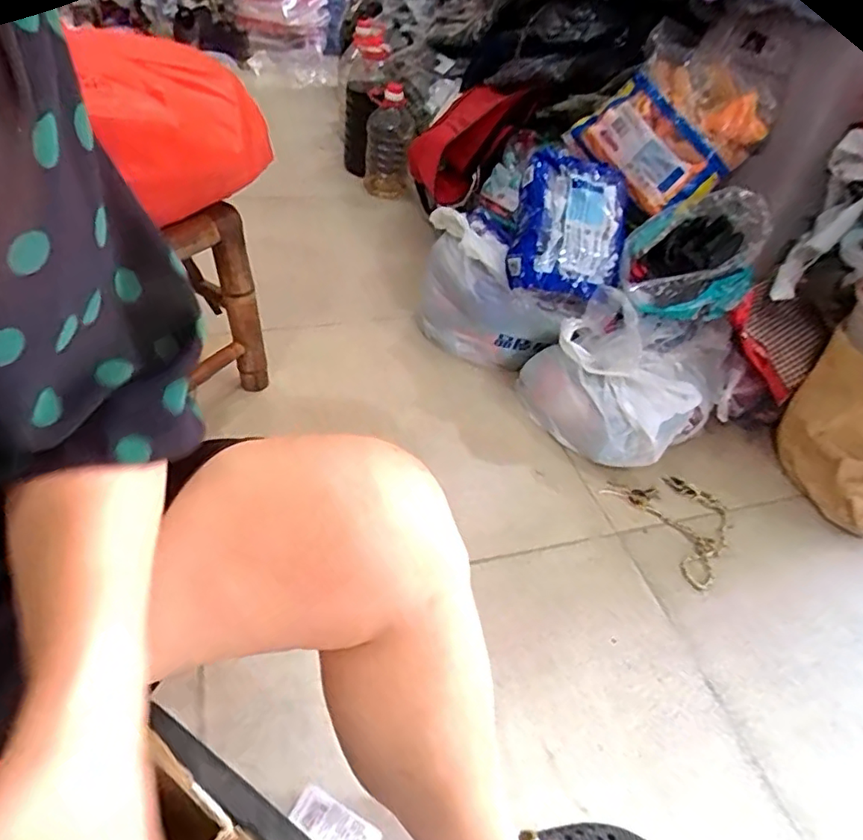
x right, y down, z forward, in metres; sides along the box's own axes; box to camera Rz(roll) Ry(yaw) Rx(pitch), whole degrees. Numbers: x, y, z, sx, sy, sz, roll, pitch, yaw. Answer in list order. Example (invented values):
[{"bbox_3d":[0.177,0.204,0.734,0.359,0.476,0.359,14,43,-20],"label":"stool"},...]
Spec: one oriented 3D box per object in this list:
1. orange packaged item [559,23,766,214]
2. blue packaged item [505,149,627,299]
[{"bbox_3d":[0.375,-0.478,0.957,0.263,0.227,0.083,48,40,10],"label":"orange packaged item"},{"bbox_3d":[0.230,-0.322,0.966,0.177,0.226,0.056,10,6,1],"label":"blue packaged item"}]

